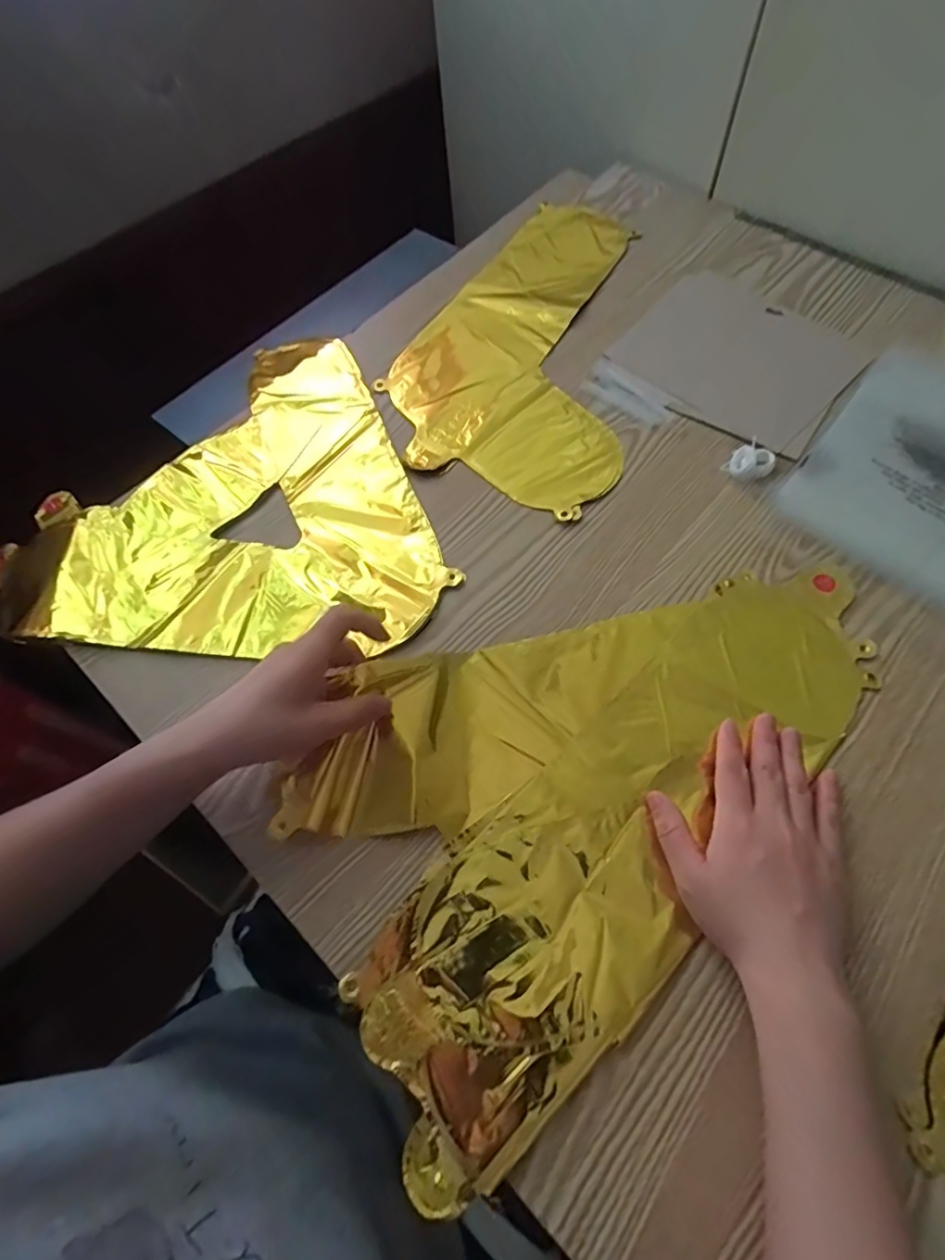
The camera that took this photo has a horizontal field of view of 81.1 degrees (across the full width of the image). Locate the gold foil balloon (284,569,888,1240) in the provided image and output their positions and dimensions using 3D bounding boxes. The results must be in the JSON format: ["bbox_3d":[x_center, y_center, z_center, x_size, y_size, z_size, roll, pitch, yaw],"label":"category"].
[{"bbox_3d":[0.077,0.075,0.358,0.410,0.028,0.237,-37,68,-15],"label":"gold foil balloon"}]

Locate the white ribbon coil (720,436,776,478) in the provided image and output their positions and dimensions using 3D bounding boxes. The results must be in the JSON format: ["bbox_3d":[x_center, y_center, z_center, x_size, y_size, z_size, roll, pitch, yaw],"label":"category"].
[{"bbox_3d":[0.232,-0.141,0.458,0.037,0.016,0.030,-40,68,-16],"label":"white ribbon coil"}]

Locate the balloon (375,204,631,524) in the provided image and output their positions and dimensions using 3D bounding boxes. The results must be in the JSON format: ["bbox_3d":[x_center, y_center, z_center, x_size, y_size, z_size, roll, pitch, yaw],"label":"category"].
[{"bbox_3d":[0.073,-0.294,0.553,0.234,0.007,0.404,22,67,13],"label":"balloon"}]

